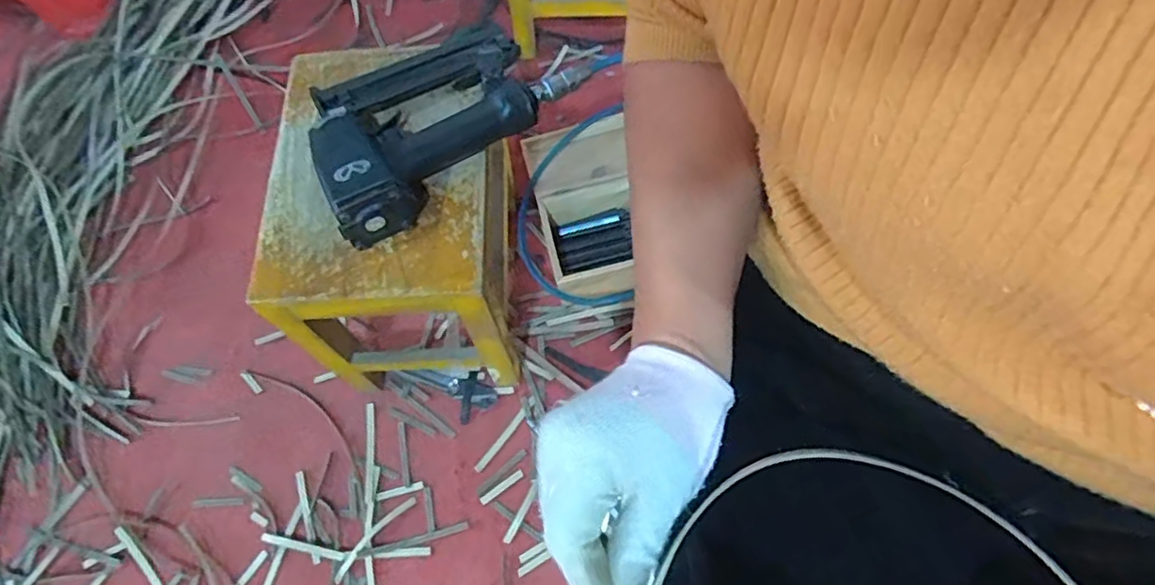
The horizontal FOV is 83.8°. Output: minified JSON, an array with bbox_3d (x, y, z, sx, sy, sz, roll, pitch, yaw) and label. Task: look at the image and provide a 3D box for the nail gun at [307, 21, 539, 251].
[{"bbox_3d":[-0.132,-0.152,0.566,0.200,0.053,0.159,-25,67,-10],"label":"nail gun"}]

